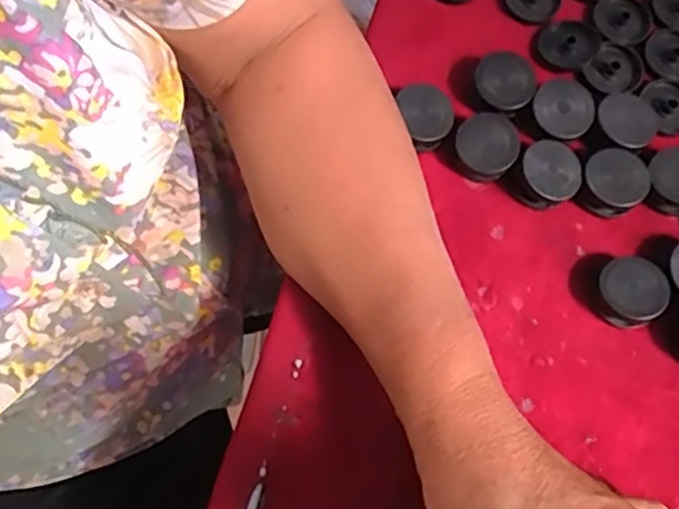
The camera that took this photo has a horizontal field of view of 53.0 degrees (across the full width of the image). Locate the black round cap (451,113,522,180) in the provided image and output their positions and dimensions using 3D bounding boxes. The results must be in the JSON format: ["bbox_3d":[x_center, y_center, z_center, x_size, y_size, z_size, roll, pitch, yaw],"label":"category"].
[{"bbox_3d":[0.077,-0.057,0.363,0.033,0.017,0.034,0,74,-1],"label":"black round cap"}]

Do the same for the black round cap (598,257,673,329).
[{"bbox_3d":[0.146,0.019,0.341,0.032,0.019,0.033,0,74,-1],"label":"black round cap"}]

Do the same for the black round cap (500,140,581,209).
[{"bbox_3d":[0.109,-0.041,0.358,0.032,0.020,0.033,0,74,-1],"label":"black round cap"}]

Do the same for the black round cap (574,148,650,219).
[{"bbox_3d":[0.142,-0.037,0.357,0.034,0.019,0.032,0,74,-1],"label":"black round cap"}]

